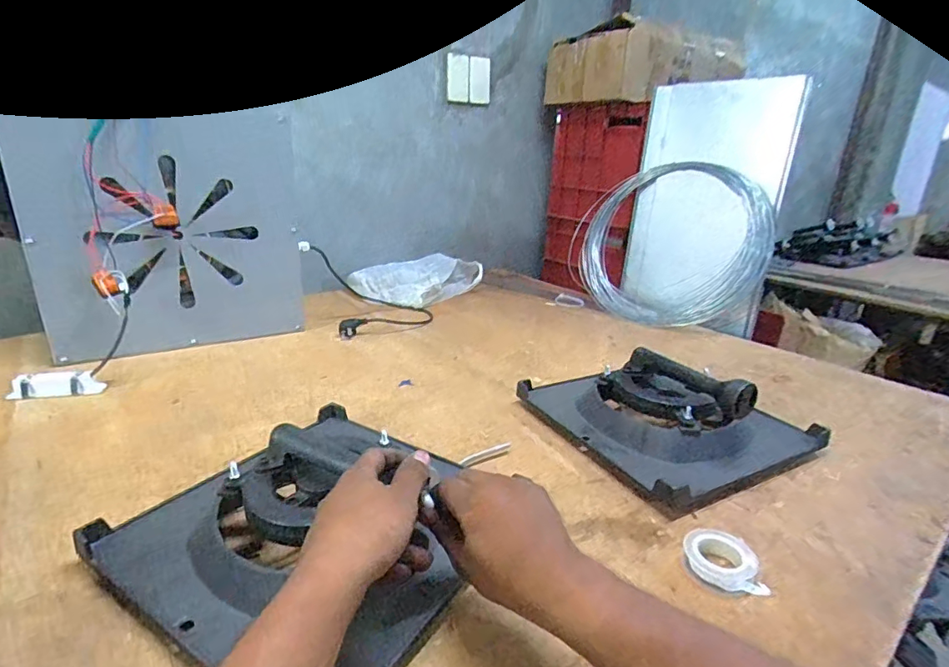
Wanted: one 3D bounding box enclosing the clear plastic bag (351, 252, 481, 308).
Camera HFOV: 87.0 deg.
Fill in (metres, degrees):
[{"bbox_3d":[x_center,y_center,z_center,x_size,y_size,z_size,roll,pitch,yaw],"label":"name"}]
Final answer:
[{"bbox_3d":[-0.163,-0.148,1.330,0.258,0.076,0.318,16,23,31],"label":"clear plastic bag"}]

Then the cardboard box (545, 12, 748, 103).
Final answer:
[{"bbox_3d":[0.518,-0.768,1.485,0.521,0.177,0.326,-8,23,-29],"label":"cardboard box"}]

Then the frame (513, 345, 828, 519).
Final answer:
[{"bbox_3d":[0.262,0.086,0.683,0.278,0.101,0.277,-8,23,-29],"label":"frame"}]

